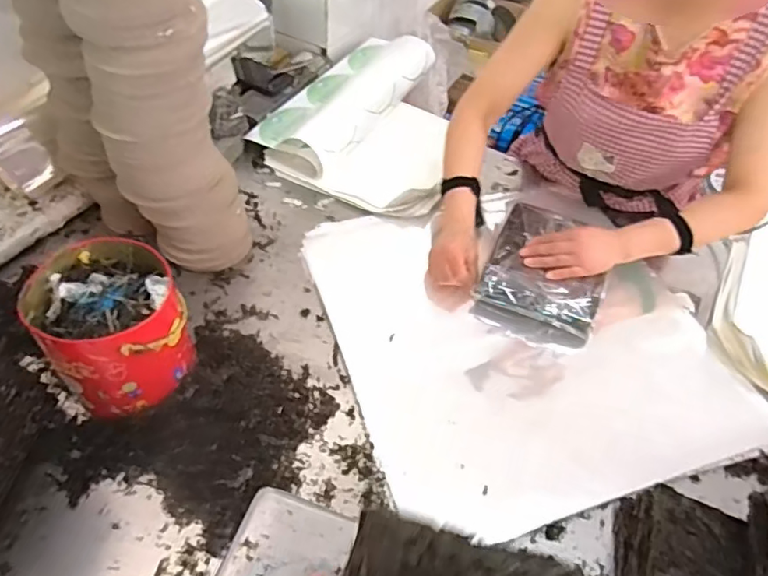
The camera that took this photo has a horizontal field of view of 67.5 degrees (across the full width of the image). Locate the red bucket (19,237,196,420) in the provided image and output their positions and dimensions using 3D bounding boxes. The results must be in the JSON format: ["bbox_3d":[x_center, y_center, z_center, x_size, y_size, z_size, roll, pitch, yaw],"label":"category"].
[{"bbox_3d":[-0.343,0.050,0.737,0.169,0.144,0.158,2,50,-3],"label":"red bucket"}]

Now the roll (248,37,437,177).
[{"bbox_3d":[-0.075,-0.410,1.240,0.196,0.079,0.487,23,52,14],"label":"roll"}]

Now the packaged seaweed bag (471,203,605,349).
[{"bbox_3d":[0.265,-0.022,0.943,0.185,0.086,0.208,22,59,11],"label":"packaged seaweed bag"}]

